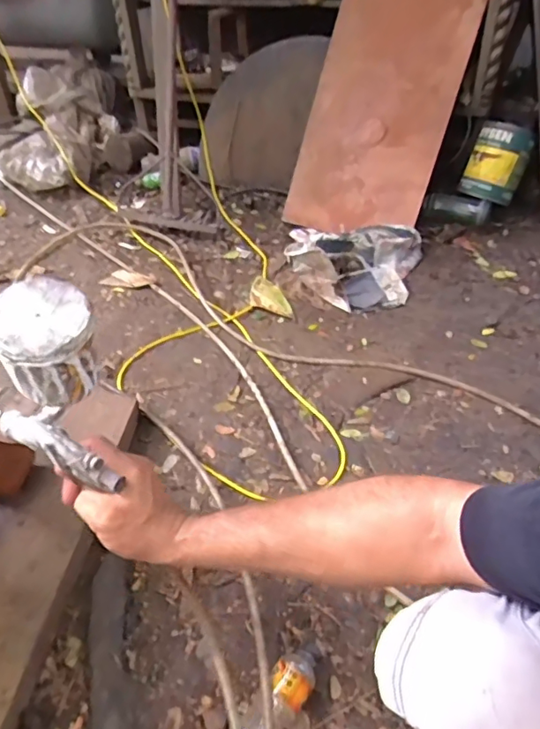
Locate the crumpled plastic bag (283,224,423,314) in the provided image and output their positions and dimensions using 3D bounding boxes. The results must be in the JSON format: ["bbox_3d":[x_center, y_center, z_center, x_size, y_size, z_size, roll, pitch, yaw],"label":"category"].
[{"bbox_3d":[0.209,-0.297,1.415,0.363,0.128,0.314,13,45,14],"label":"crumpled plastic bag"}]

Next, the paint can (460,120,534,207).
[{"bbox_3d":[0.676,-0.598,1.560,0.163,0.212,0.156,23,29,24],"label":"paint can"}]

